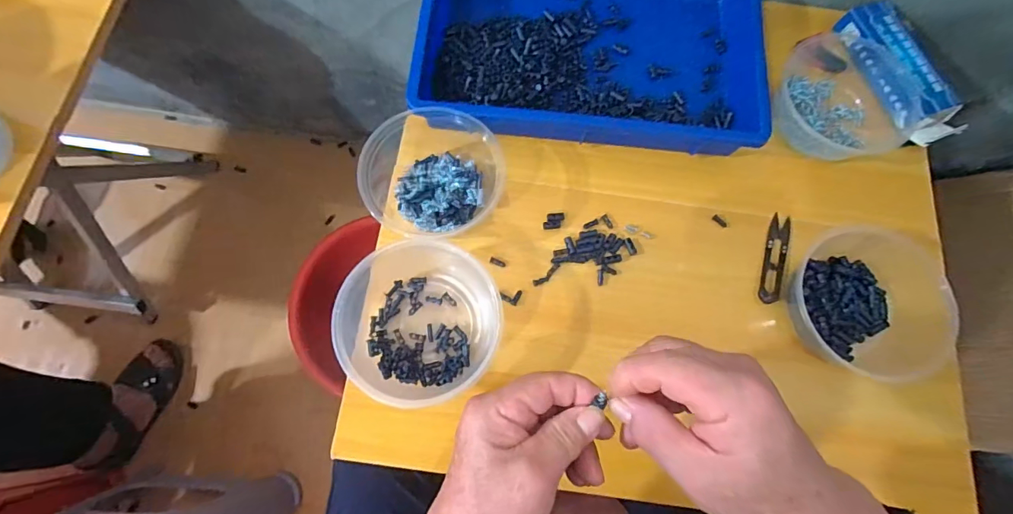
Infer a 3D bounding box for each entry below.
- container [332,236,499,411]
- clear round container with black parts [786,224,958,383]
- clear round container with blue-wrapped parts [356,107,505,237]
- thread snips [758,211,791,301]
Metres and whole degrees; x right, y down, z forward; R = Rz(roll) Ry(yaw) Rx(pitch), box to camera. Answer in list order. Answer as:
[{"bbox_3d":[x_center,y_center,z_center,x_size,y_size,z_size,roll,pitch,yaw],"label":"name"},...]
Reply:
[{"bbox_3d":[-0.084,0.057,0.430,0.130,0.056,0.138,0,76,-2],"label":"container"},{"bbox_3d":[0.339,0.036,0.447,0.140,0.071,0.137,0,76,-2],"label":"clear round container with black parts"},{"bbox_3d":[-0.081,-0.085,0.465,0.117,0.056,0.124,0,76,-2],"label":"clear round container with blue-wrapped parts"},{"bbox_3d":[0.281,0.001,0.481,0.022,0.014,0.097,18,77,3],"label":"thread snips"}]

